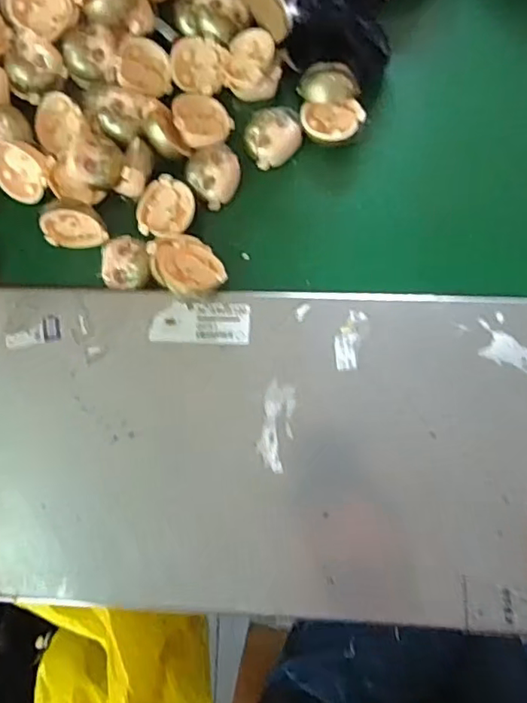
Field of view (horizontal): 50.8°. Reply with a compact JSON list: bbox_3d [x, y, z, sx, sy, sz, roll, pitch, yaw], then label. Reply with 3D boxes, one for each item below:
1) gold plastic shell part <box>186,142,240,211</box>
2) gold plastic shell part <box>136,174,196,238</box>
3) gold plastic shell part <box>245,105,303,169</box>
[{"bbox_3d":[-0.042,-0.153,0.474,0.046,0.016,0.048,-1,80,4],"label":"gold plastic shell part"},{"bbox_3d":[-0.083,-0.119,0.466,0.046,0.018,0.052,34,84,10],"label":"gold plastic shell part"},{"bbox_3d":[0.007,-0.187,0.480,0.048,0.016,0.045,-1,80,4],"label":"gold plastic shell part"}]

